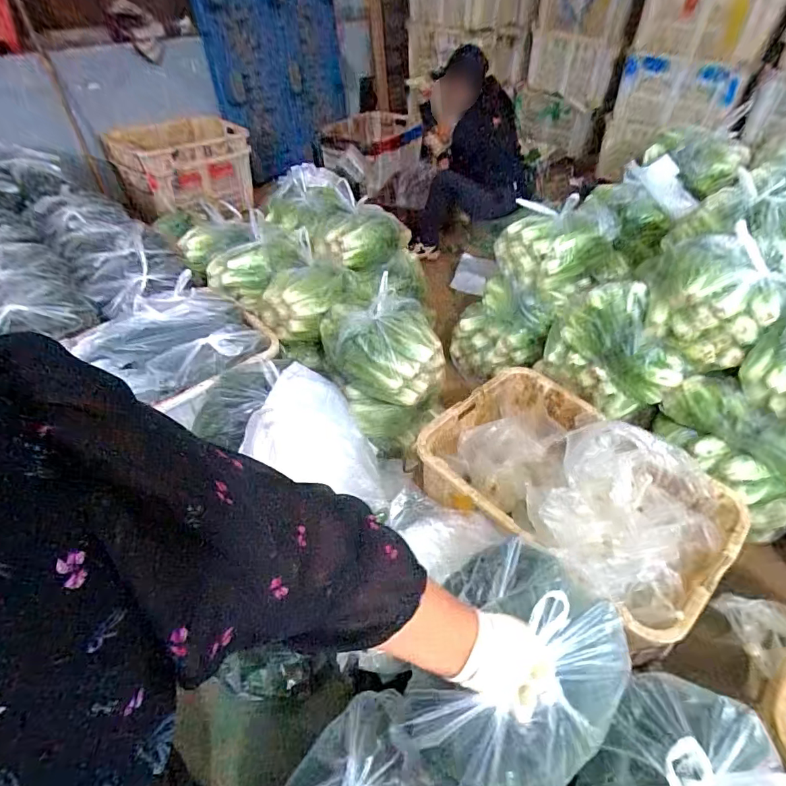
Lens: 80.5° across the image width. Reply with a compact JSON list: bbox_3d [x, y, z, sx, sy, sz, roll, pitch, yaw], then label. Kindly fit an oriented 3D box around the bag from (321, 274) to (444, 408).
[{"bbox_3d":[-0.026,-0.136,1.380,0.323,0.206,0.318,-16,48,-17],"label":"bag"}]

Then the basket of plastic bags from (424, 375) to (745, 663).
[{"bbox_3d":[0.443,0.218,1.151,0.496,0.215,0.671,-32,54,-28],"label":"basket of plastic bags"}]

